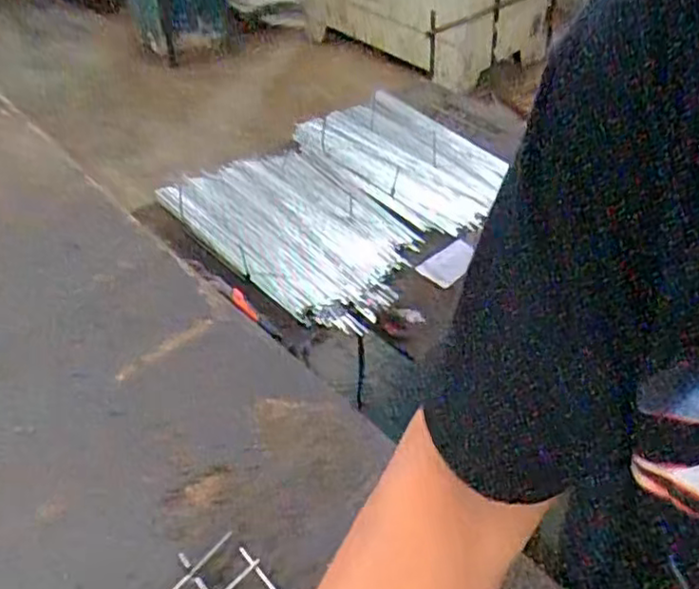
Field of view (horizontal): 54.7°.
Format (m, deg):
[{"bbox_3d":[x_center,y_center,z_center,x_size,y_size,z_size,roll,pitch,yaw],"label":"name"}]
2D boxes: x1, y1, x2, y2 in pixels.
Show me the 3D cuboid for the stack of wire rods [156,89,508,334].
[{"bbox_3d":[0.007,-0.169,1.081,0.494,0.073,0.401,-34,54,-30],"label":"stack of wire rods"}]

